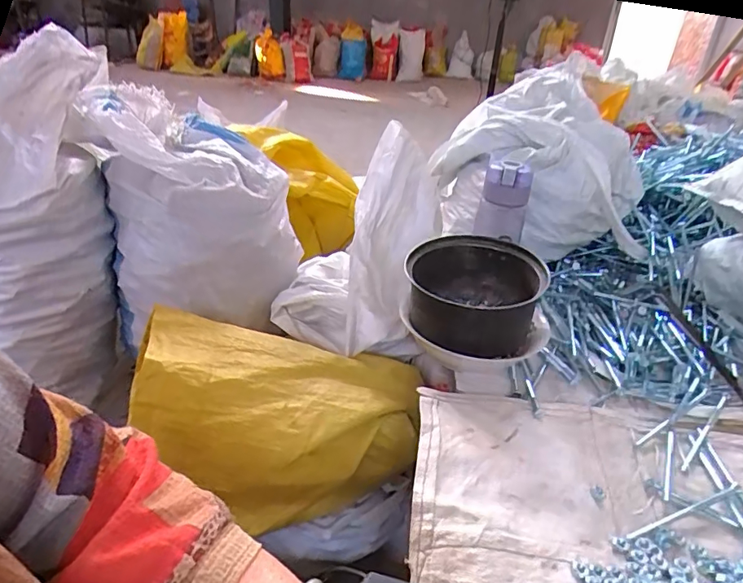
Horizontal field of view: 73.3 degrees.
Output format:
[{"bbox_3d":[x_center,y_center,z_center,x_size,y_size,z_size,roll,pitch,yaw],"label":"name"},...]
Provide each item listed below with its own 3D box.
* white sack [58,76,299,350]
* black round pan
[{"bbox_3d":[-0.249,-0.115,0.714,0.249,0.291,0.265,-15,36,-28],"label":"white sack"},{"bbox_3d":[0.137,0.021,0.643,0.173,0.128,0.177,10,32,11],"label":"black round pan"}]

